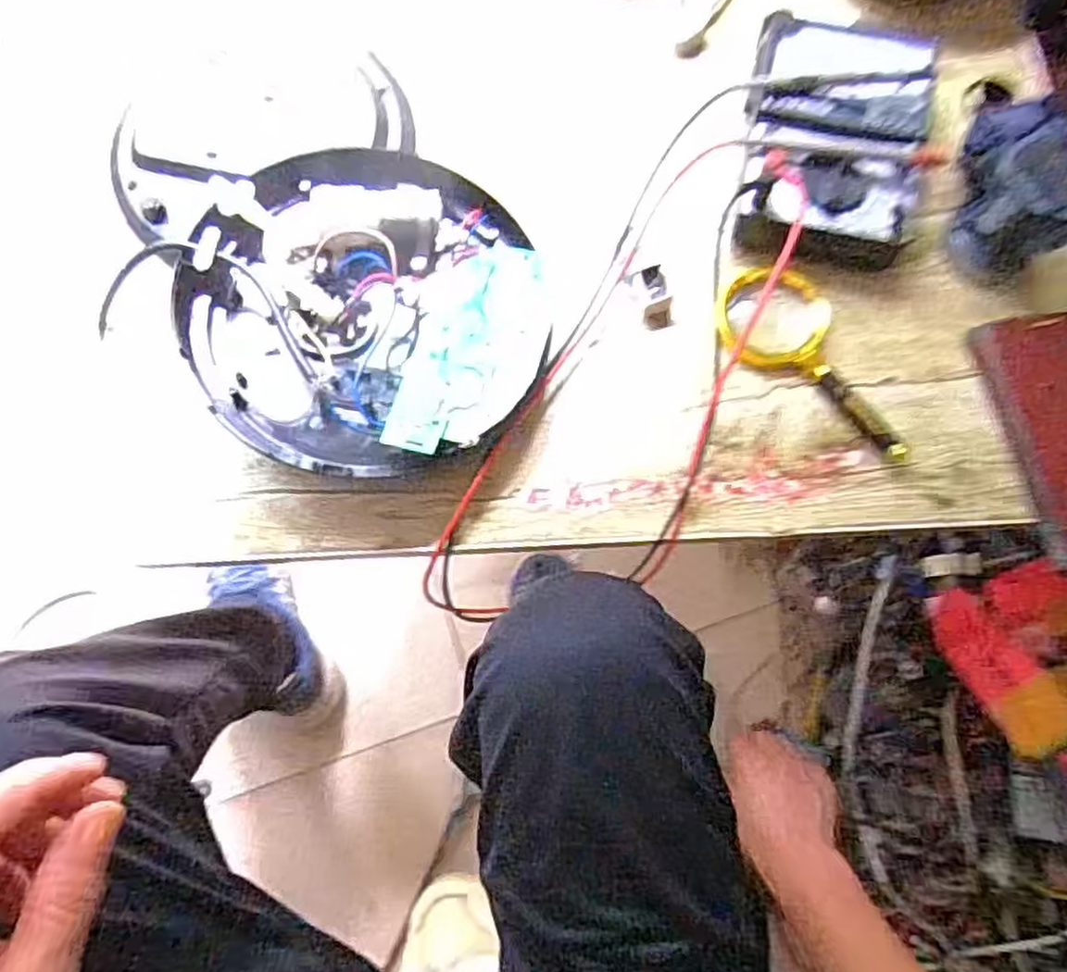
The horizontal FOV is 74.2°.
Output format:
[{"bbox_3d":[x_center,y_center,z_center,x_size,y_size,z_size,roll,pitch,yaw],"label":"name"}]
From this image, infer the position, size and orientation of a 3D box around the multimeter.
[{"bbox_3d":[0.198,-0.232,0.469,0.115,0.035,0.191,12,76,3],"label":"multimeter"}]

